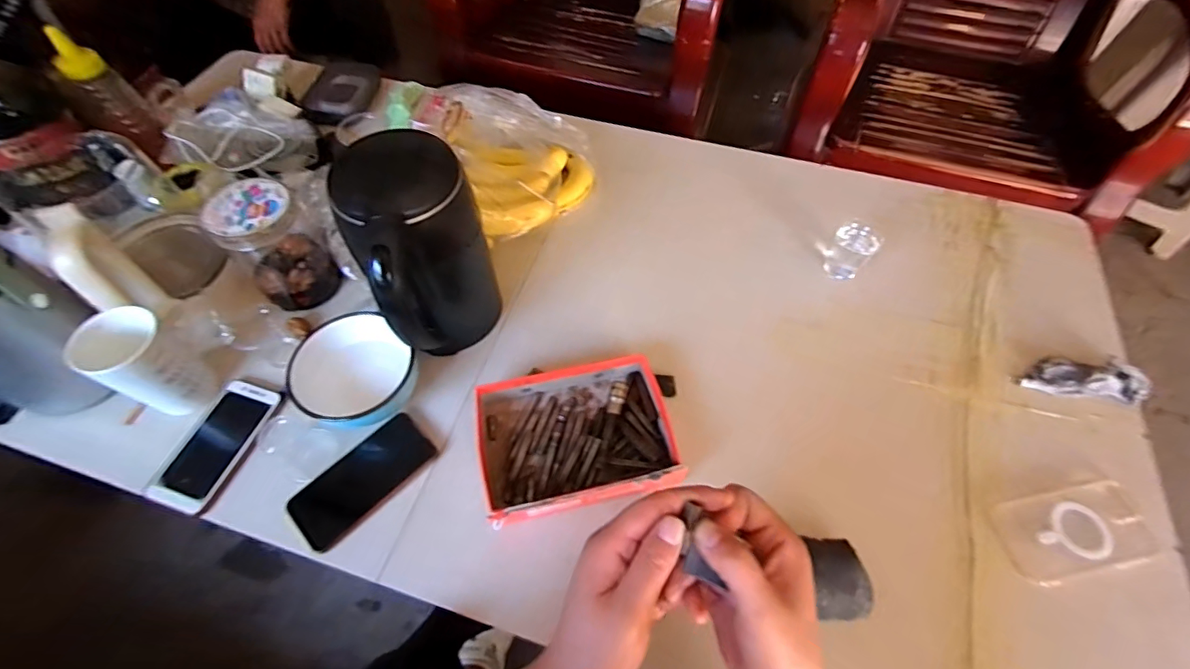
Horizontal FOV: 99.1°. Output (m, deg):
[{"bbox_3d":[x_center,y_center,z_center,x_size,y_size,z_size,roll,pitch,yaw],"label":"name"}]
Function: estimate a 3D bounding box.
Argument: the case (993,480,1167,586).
[{"bbox_3d":[0.508,0.208,0.537,0.159,0.013,0.081,-10,58,-6],"label":"case"}]

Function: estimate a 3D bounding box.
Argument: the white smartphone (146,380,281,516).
[{"bbox_3d":[-0.446,0.128,0.600,0.081,0.012,0.153,15,59,10],"label":"white smartphone"}]

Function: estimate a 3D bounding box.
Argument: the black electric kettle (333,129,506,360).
[{"bbox_3d":[-0.179,-0.078,0.579,0.133,0.242,0.150,-23,60,-14],"label":"black electric kettle"}]

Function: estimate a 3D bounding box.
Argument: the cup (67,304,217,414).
[{"bbox_3d":[-0.505,0.032,0.577,0.078,0.122,0.072,0,57,0],"label":"cup"}]

